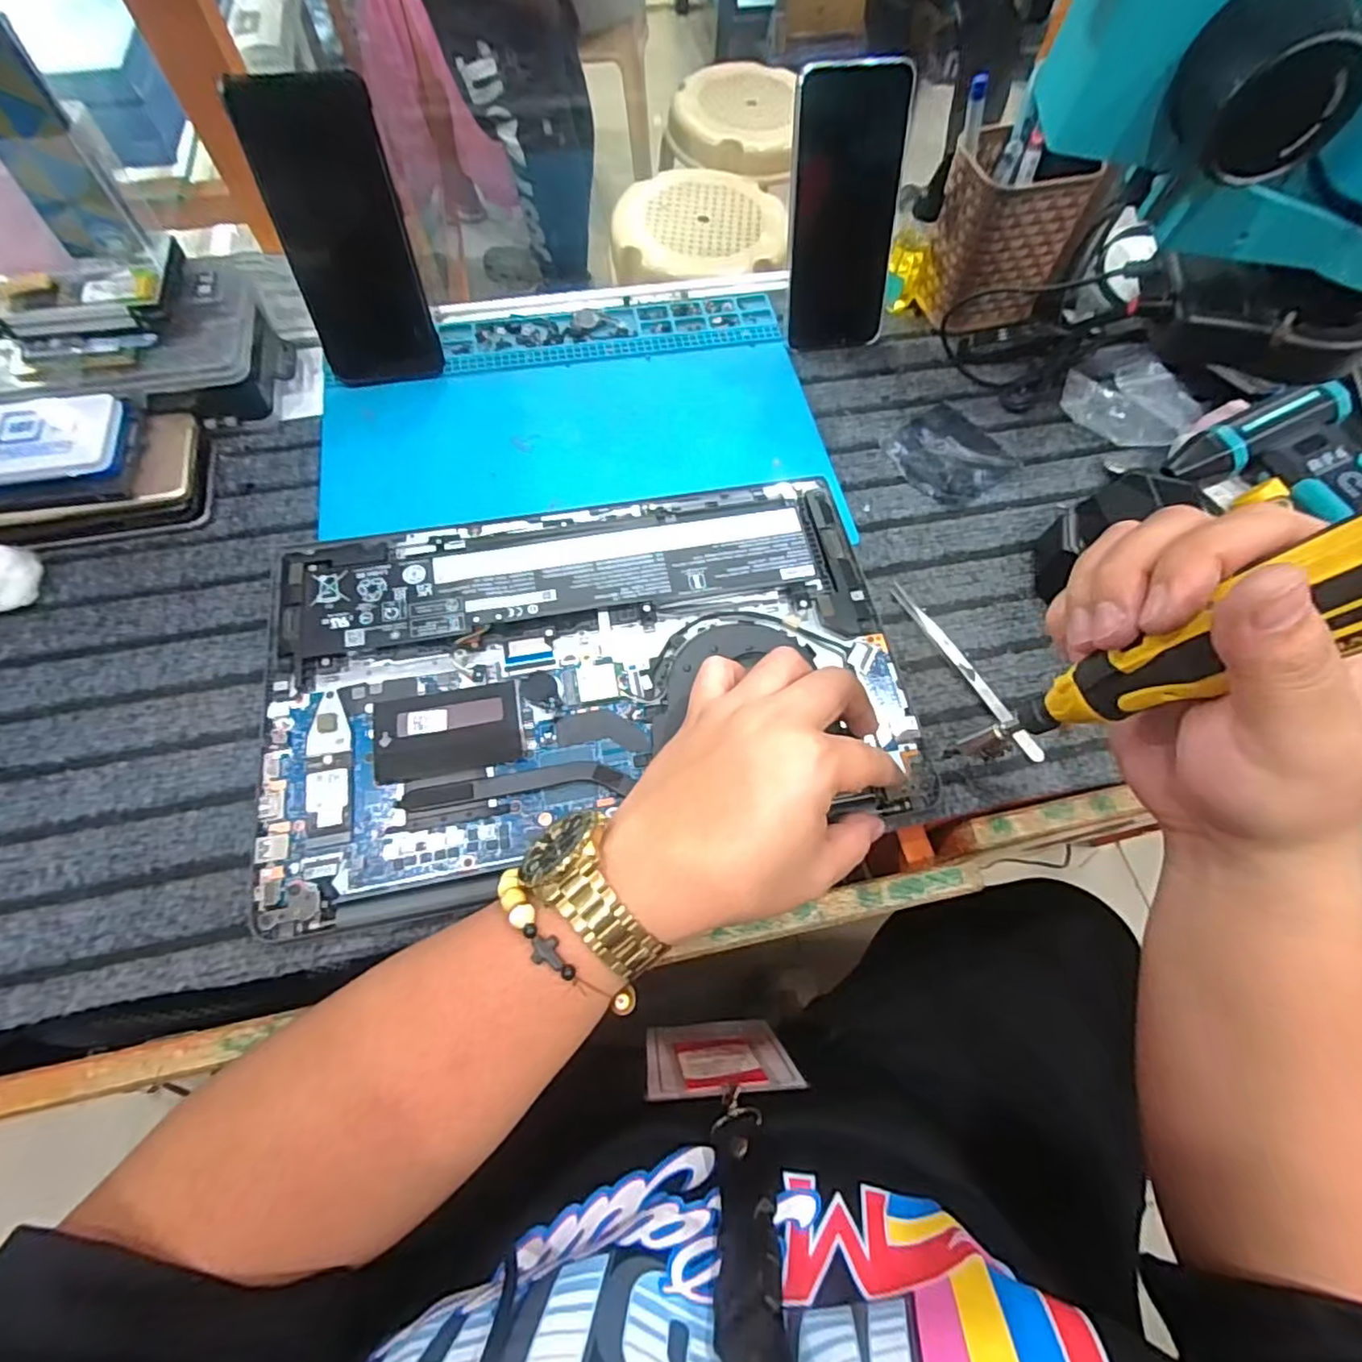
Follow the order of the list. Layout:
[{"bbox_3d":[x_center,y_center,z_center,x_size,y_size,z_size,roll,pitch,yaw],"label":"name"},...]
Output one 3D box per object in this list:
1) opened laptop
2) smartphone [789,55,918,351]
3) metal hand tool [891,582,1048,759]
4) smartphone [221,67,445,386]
[{"bbox_3d":[-0.052,-0.010,0.366,0.352,0.015,0.228,-11,67,-6],"label":"opened laptop"},{"bbox_3d":[0.117,-0.326,0.447,0.082,0.160,0.007,-13,42,-5],"label":"smartphone"},{"bbox_3d":[0.174,-0.008,0.386,0.012,0.011,0.132,-27,70,-14],"label":"metal hand tool"},{"bbox_3d":[-0.212,-0.278,0.404,0.074,0.159,0.010,-15,44,-11],"label":"smartphone"}]

